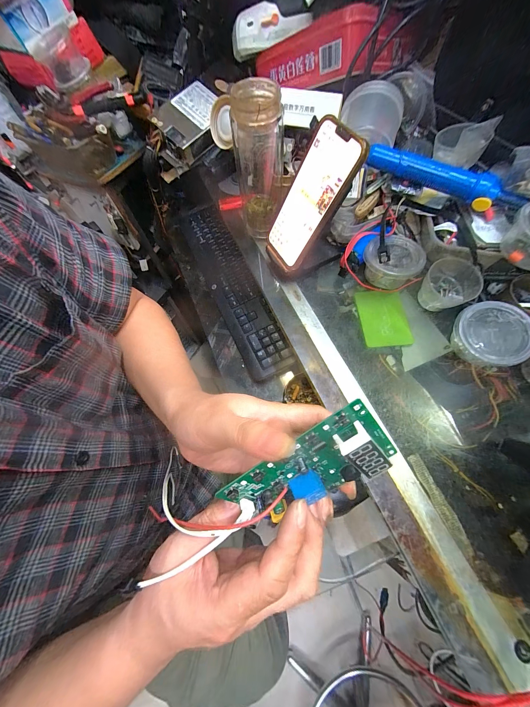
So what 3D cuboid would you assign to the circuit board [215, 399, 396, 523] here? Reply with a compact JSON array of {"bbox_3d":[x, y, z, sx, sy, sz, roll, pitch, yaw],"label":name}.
[{"bbox_3d":[0.038,0.088,0.175,0.108,0.087,0.017,-38,36,9],"label":"circuit board"}]

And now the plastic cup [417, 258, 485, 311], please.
[{"bbox_3d":[0.245,-0.089,0.337,0.058,0.047,0.050,20,69,11],"label":"plastic cup"}]

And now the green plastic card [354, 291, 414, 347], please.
[{"bbox_3d":[0.180,-0.055,0.382,0.069,0.008,0.095,-5,66,0],"label":"green plastic card"}]

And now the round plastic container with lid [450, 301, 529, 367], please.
[{"bbox_3d":[0.276,-0.022,0.307,0.075,0.043,0.079,-5,73,16],"label":"round plastic container with lid"}]

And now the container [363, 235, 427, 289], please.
[{"bbox_3d":[0.180,-0.130,0.356,0.074,0.052,0.070,-1,66,2],"label":"container"}]

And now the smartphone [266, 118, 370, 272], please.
[{"bbox_3d":[0.058,-0.196,0.332,0.019,0.167,0.078,-12,62,-36],"label":"smartphone"}]

